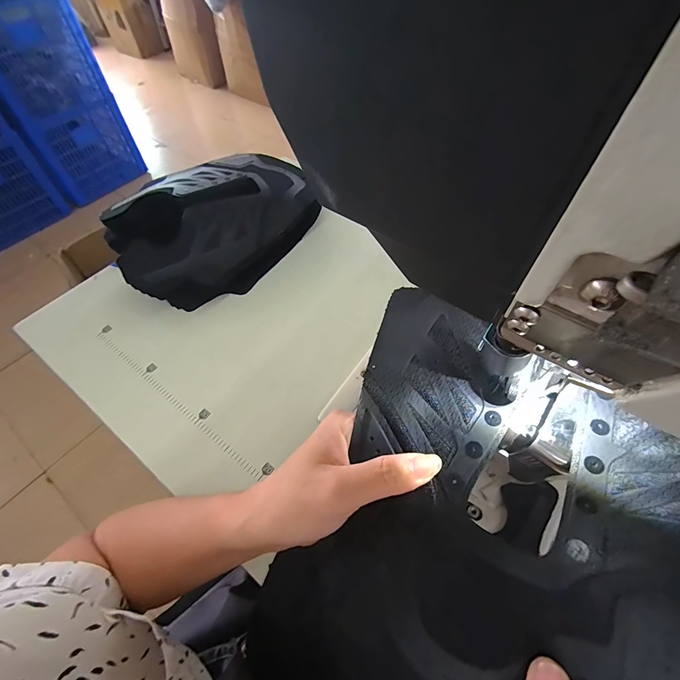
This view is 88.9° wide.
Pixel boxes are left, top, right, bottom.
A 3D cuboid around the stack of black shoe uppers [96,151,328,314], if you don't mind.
[{"bbox_3d":[-0.182,-0.166,0.513,0.187,0.099,0.280,39,64,24],"label":"stack of black shoe uppers"}]

